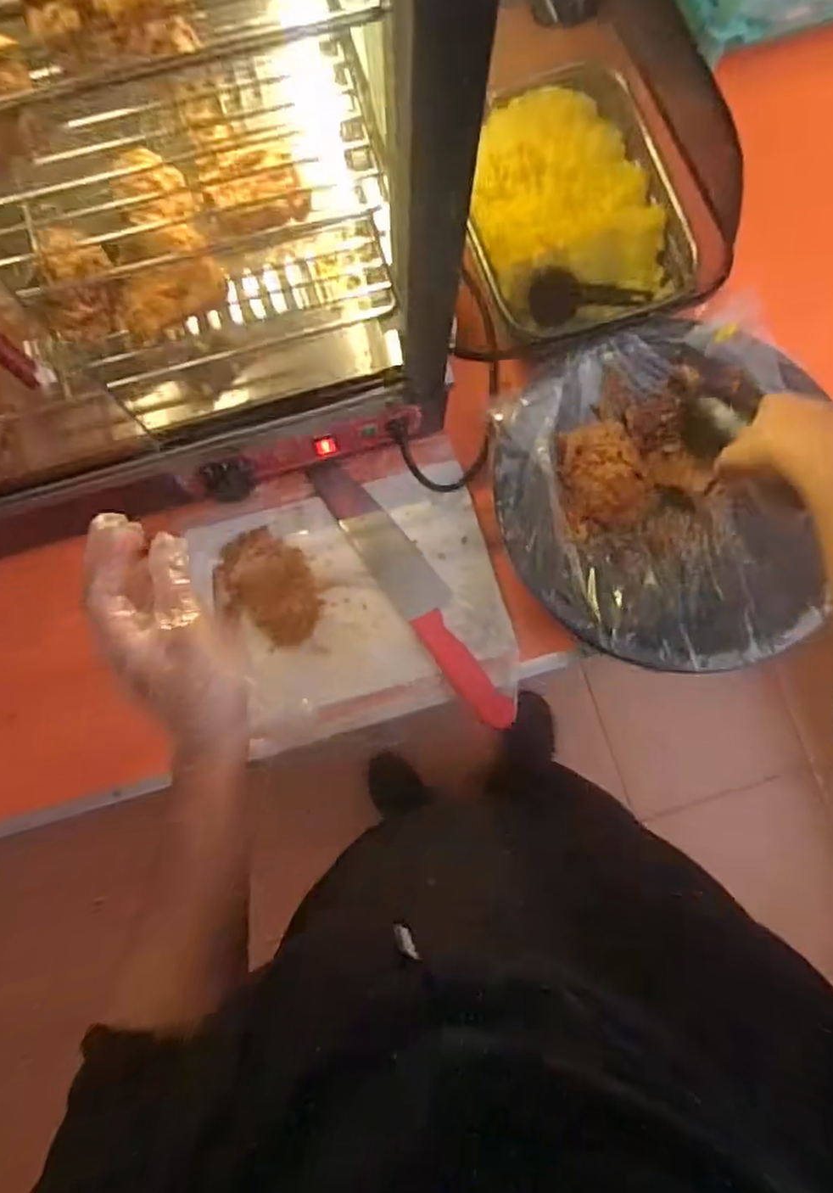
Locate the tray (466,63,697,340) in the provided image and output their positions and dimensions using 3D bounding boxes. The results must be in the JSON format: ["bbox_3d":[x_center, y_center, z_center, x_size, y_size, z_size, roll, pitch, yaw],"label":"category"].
[{"bbox_3d":[0.152,-0.412,0.712,0.203,0.044,0.283,-19,82,-3],"label":"tray"}]

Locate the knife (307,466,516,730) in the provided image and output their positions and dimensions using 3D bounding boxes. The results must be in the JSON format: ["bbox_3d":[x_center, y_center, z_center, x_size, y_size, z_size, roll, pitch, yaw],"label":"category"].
[{"bbox_3d":[0.000,-0.008,0.669,0.052,0.019,0.310,-35,83,-5],"label":"knife"}]

